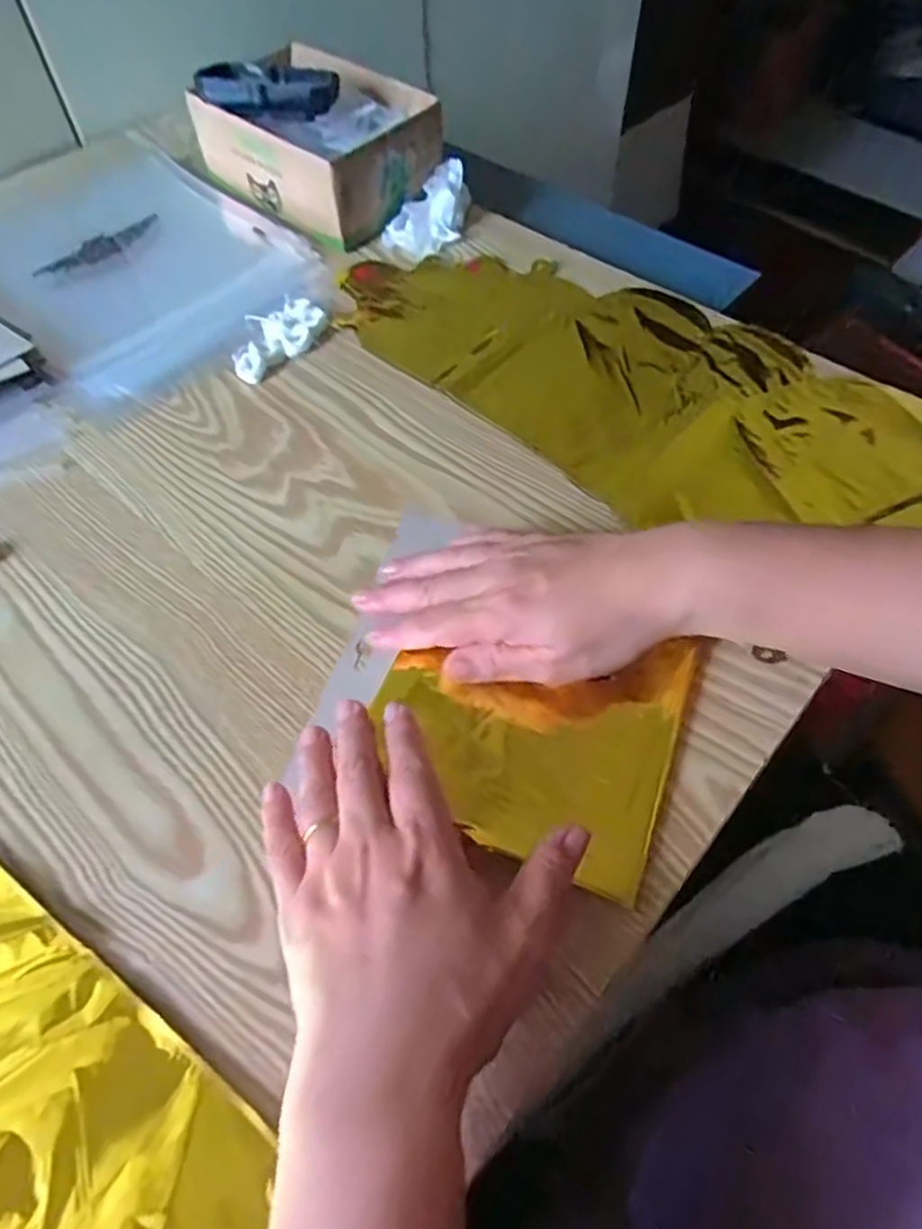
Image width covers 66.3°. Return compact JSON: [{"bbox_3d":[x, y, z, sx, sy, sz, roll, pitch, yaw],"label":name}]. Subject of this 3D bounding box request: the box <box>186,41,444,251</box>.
[{"bbox_3d":[-0.117,-0.397,0.592,0.193,0.064,0.136,38,66,22],"label":"box"}]

